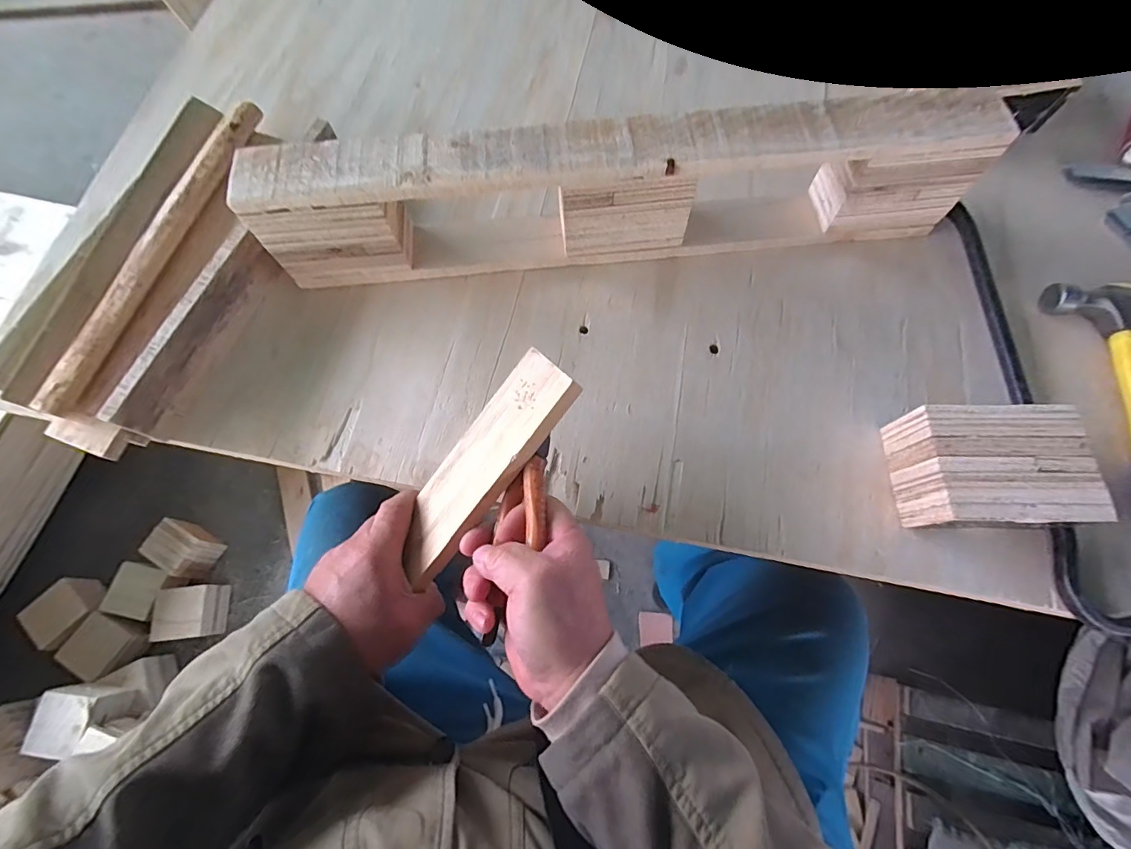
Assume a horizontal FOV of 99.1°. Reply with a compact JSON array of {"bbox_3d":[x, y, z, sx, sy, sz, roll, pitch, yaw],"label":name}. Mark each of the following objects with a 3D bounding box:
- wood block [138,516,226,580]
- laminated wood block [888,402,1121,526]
[{"bbox_3d":[-0.783,0.253,0.991,0.107,0.080,0.087,26,72,9],"label":"wood block"},{"bbox_3d":[0.342,0.037,0.392,0.116,0.058,0.093,-1,69,2],"label":"laminated wood block"}]

